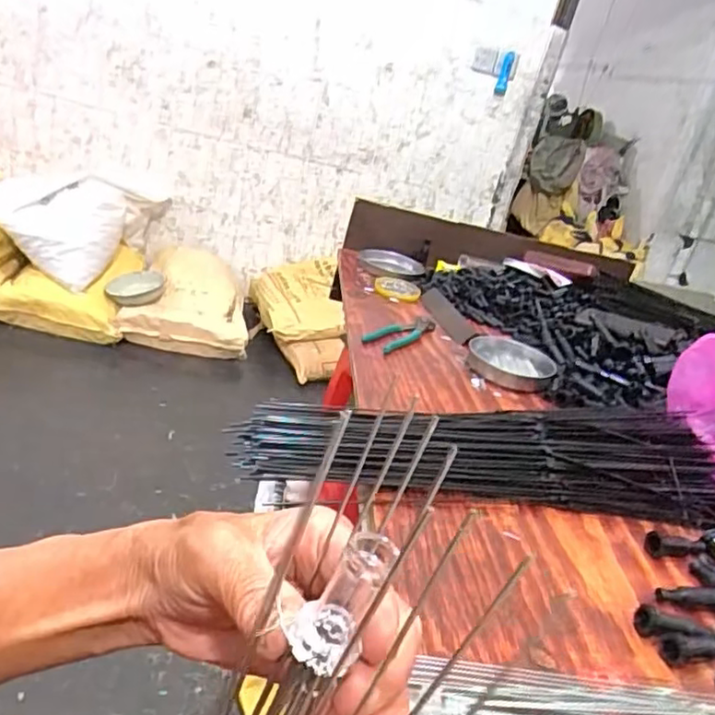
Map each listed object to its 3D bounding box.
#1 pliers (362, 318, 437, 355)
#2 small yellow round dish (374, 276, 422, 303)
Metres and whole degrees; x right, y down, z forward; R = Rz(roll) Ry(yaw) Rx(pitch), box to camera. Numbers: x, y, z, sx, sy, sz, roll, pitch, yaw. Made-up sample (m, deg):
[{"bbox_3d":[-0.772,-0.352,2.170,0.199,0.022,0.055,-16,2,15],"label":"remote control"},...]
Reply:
[{"bbox_3d":[0.069,-0.041,1.006,0.050,0.018,0.164,28,28,26],"label":"pliers"},{"bbox_3d":[0.073,-0.126,1.197,0.085,0.012,0.098,15,25,1],"label":"small yellow round dish"}]

